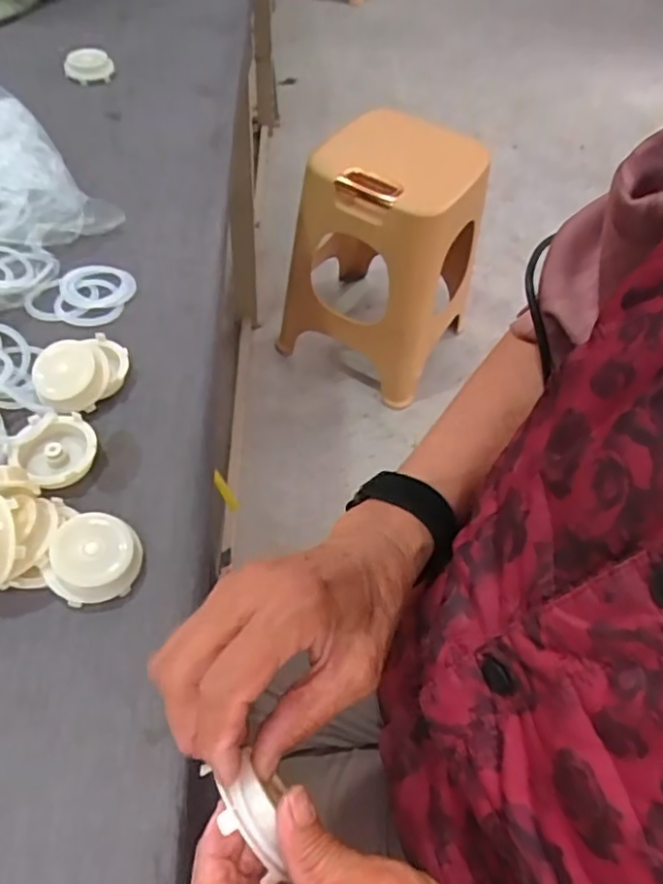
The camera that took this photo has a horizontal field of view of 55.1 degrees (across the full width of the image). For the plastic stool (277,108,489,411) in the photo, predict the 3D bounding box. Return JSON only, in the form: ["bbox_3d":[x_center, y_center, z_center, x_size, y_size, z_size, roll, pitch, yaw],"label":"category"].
[{"bbox_3d":[0.109,-0.388,1.358,0.331,0.488,0.294,27,56,14],"label":"plastic stool"}]

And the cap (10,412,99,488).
[{"bbox_3d":[-0.191,0.009,0.449,0.052,0.020,0.057,2,53,-2],"label":"cap"}]

